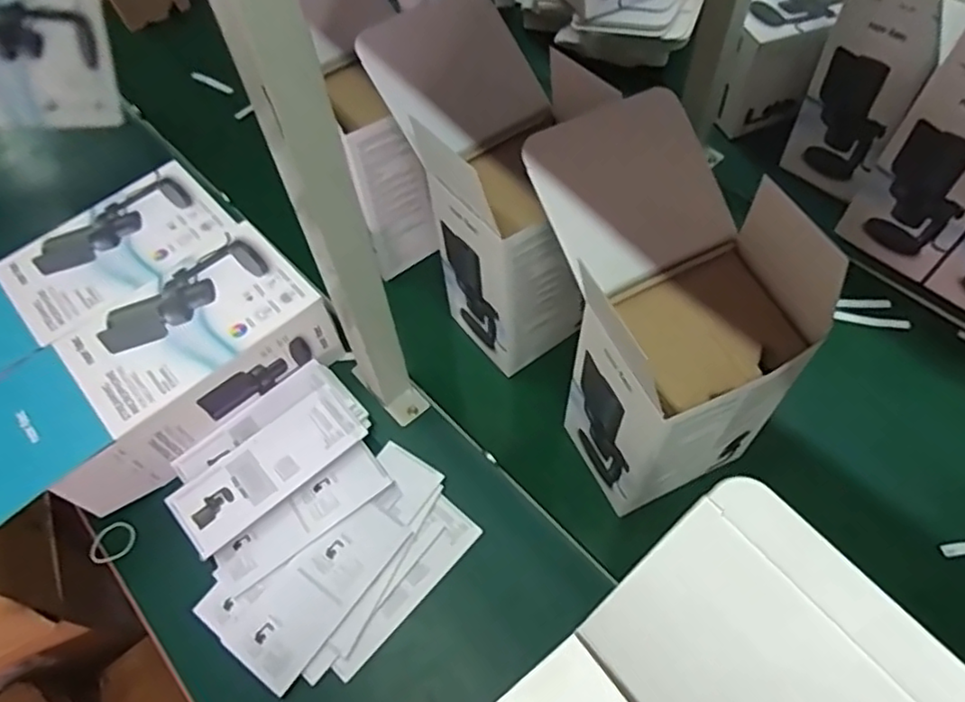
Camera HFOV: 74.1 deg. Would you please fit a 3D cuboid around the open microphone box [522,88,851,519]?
[{"bbox_3d":[0.157,-0.034,0.566,0.165,0.272,0.225,-21,58,-11],"label":"open microphone box"}]

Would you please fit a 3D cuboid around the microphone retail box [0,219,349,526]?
[{"bbox_3d":[-0.346,0.029,0.663,0.365,0.091,0.149,-37,62,-20],"label":"microphone retail box"}]

